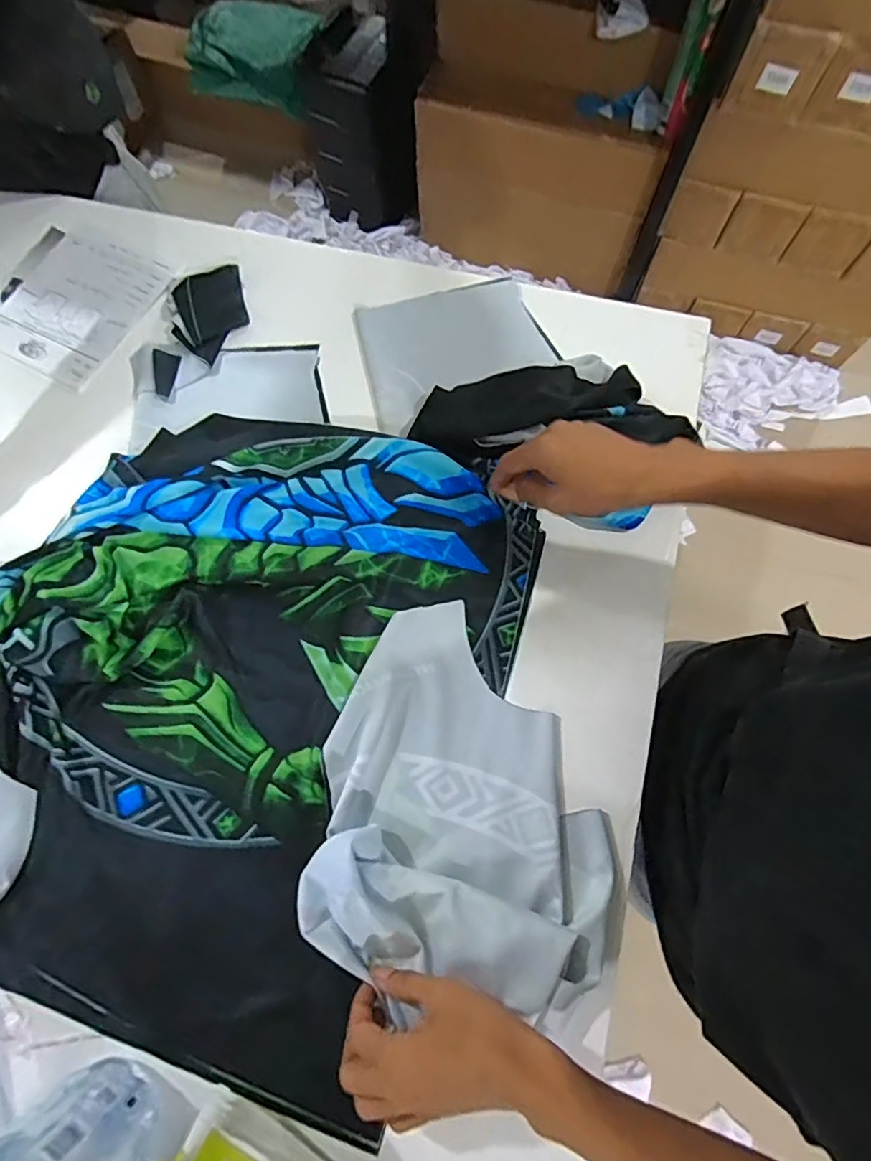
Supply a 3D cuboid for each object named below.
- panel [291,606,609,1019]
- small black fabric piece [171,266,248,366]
[{"bbox_3d":[0.028,0.173,0.459,0.247,0.056,0.298,9,71,4],"label":"panel"},{"bbox_3d":[-0.258,-0.302,0.634,0.085,0.027,0.104,-17,73,-4],"label":"small black fabric piece"}]

